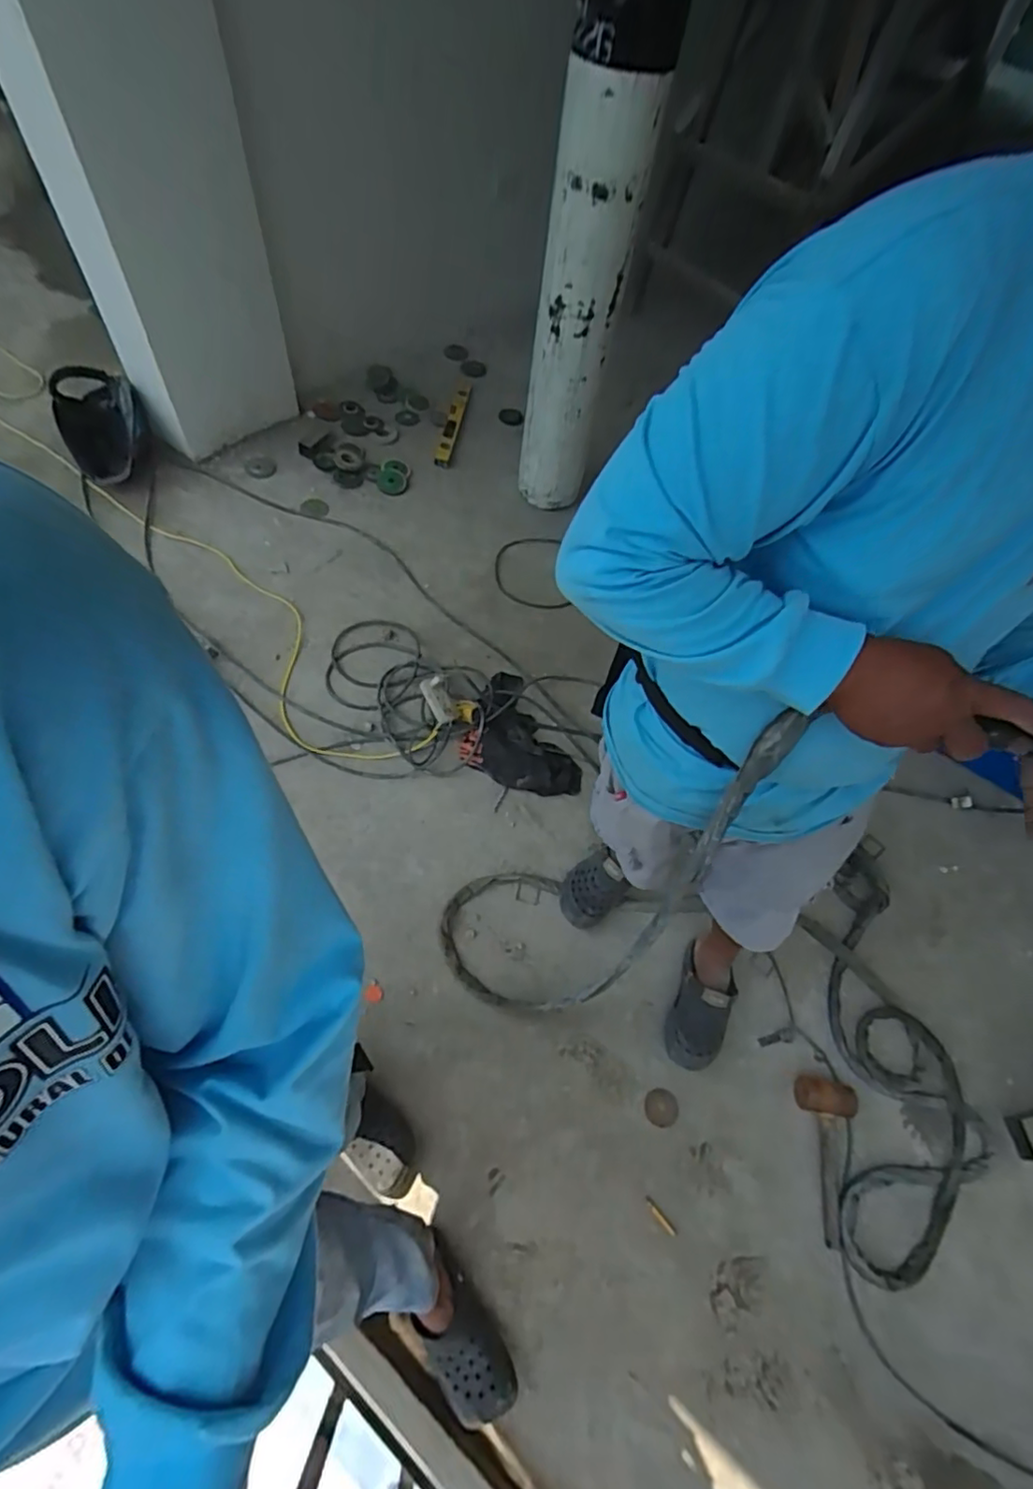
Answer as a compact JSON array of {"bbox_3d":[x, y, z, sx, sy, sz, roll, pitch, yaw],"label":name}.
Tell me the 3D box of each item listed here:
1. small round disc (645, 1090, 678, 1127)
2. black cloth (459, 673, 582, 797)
[{"bbox_3d":[0.299,0.748,1.278,0.067,0.008,0.068,2,62,-3],"label":"small round disc"},{"bbox_3d":[0.042,-0.030,1.675,0.322,0.069,0.317,21,62,7],"label":"black cloth"}]

